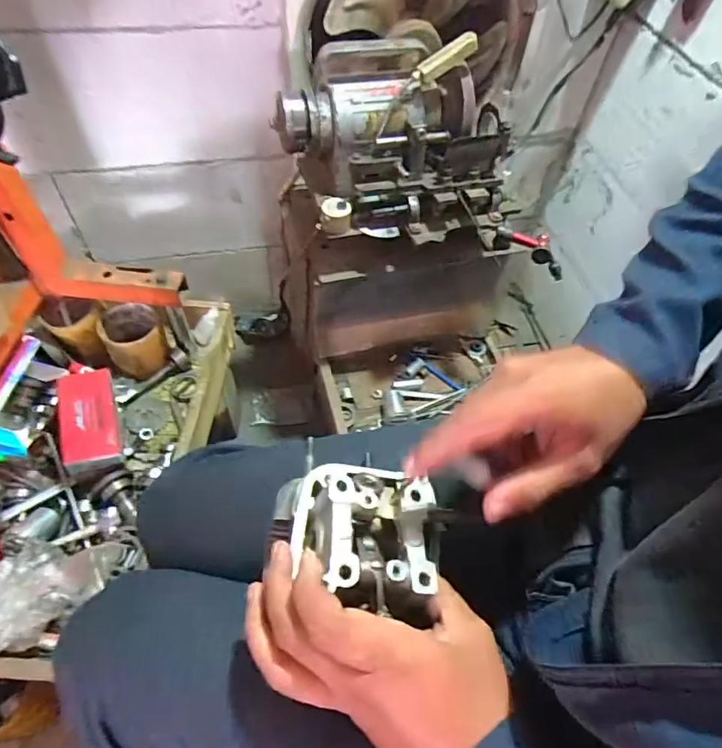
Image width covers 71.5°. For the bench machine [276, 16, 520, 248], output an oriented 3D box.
[{"bbox_3d":[0.054,-0.294,0.643,0.318,0.188,0.159,0,55,-5],"label":"bench machine"}]

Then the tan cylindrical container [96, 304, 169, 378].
[{"bbox_3d":[-0.337,-0.051,0.749,0.078,0.074,0.081,3,55,-4],"label":"tan cylindrical container"}]

